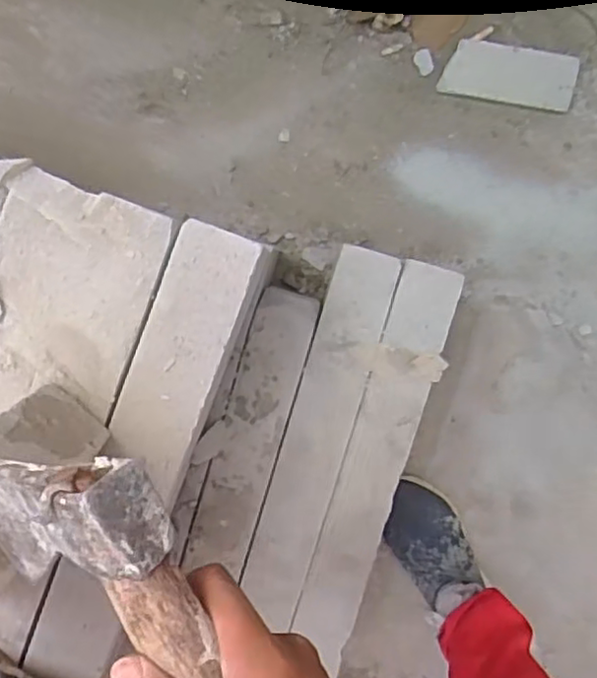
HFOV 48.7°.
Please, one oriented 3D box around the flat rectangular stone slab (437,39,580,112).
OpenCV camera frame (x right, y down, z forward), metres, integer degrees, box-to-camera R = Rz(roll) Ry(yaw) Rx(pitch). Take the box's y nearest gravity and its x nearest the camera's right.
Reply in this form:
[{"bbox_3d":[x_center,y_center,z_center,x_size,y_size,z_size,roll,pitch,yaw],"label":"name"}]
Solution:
[{"bbox_3d":[0.299,-0.373,0.930,0.183,0.014,0.070,10,116,2],"label":"flat rectangular stone slab"}]

